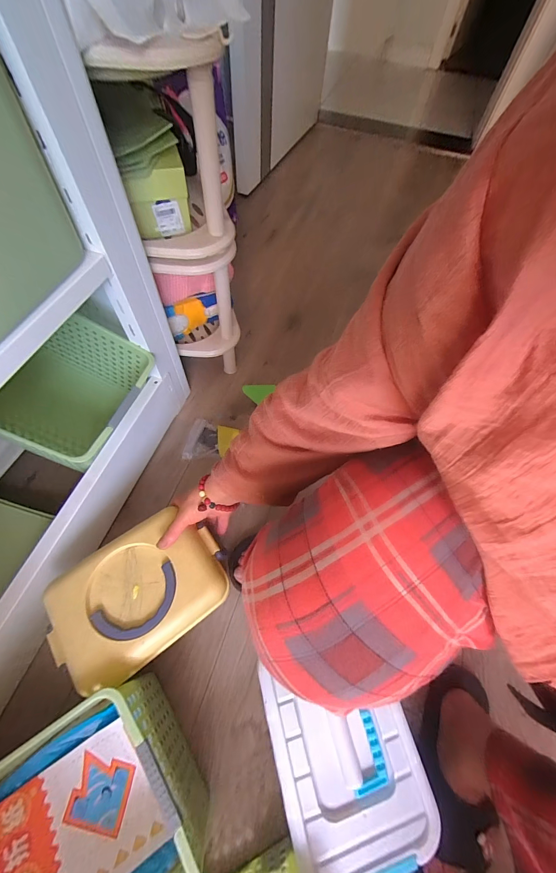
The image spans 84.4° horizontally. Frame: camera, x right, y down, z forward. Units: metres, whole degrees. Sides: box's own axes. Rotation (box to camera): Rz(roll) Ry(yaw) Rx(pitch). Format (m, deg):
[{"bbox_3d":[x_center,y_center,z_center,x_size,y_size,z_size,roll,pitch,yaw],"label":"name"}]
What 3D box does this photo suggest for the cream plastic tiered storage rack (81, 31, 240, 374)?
[{"bbox_3d":[-0.152,-0.345,0.533,0.154,0.449,0.209,-1,62,-4],"label":"cream plastic tiered storage rack"}]

